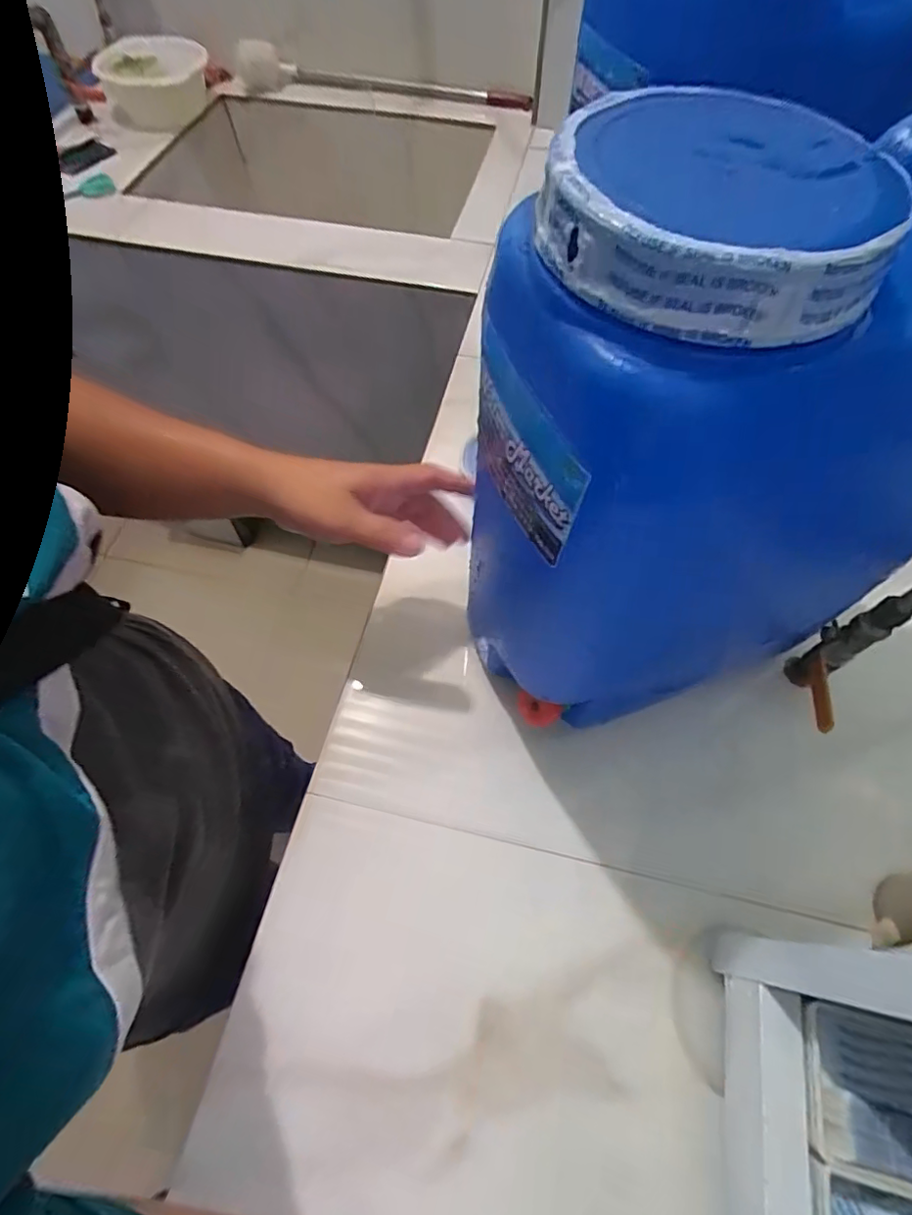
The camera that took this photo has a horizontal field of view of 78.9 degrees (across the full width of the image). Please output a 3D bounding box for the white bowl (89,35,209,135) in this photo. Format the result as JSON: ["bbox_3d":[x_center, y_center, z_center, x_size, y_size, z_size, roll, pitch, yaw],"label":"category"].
[{"bbox_3d":[-0.580,-1.017,1.085,0.209,0.109,0.198,-20,63,-7],"label":"white bowl"}]

